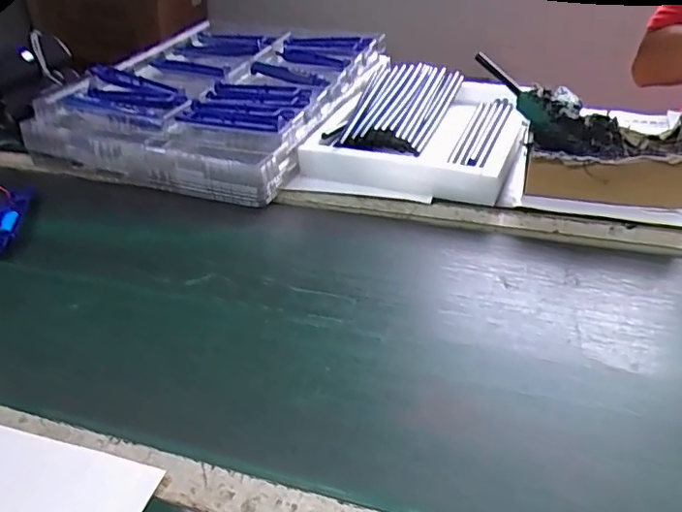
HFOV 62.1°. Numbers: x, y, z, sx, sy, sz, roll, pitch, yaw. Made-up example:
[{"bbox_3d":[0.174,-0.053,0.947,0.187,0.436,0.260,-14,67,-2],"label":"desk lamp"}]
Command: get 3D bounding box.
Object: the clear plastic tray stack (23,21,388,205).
[{"bbox_3d":[-0.210,-0.301,1.035,0.462,0.081,0.592,11,36,18],"label":"clear plastic tray stack"}]

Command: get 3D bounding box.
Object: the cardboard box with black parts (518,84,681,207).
[{"bbox_3d":[0.352,-0.158,0.765,0.222,0.084,0.212,9,36,17],"label":"cardboard box with black parts"}]

